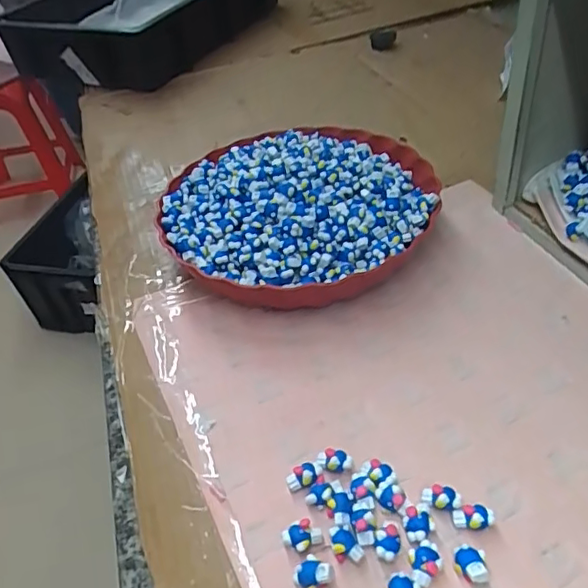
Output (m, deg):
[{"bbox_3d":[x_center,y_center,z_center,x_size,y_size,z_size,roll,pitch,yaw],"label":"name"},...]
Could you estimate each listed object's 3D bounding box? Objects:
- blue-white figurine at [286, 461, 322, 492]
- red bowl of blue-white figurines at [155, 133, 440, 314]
[{"bbox_3d":[0.006,0.111,0.339,0.022,0.012,0.012,-15,42,-9],"label":"blue-white figurine"},{"bbox_3d":[0.007,-0.077,0.495,0.233,0.074,0.218,-5,43,4],"label":"red bowl of blue-white figurines"}]

